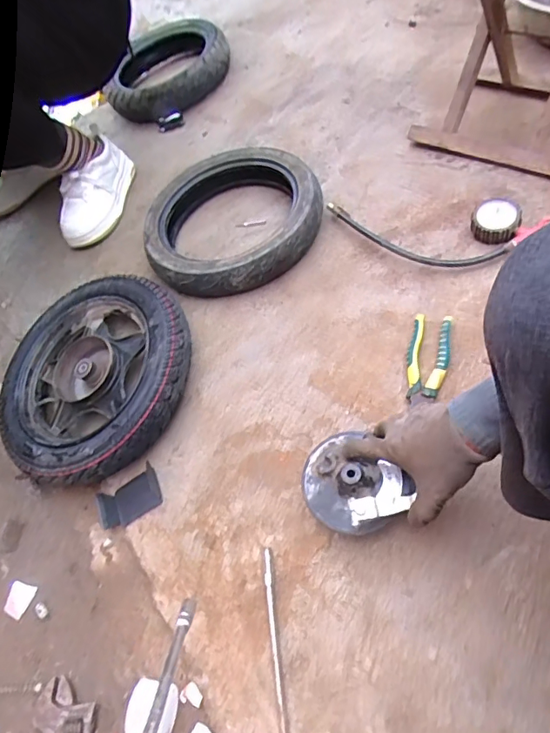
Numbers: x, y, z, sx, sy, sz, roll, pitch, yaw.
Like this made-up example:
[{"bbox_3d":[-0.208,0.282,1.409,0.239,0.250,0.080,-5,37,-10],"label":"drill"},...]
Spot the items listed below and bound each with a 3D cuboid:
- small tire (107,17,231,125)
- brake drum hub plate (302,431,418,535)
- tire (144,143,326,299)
[{"bbox_3d":[-0.284,-0.783,1.298,0.334,0.087,0.343,10,65,25],"label":"small tire"},{"bbox_3d":[0.095,0.141,0.602,0.111,0.046,0.131,-33,56,-20],"label":"brake drum hub plate"},{"bbox_3d":[-0.082,-0.286,0.925,0.332,0.092,0.330,-8,54,6],"label":"tire"}]

